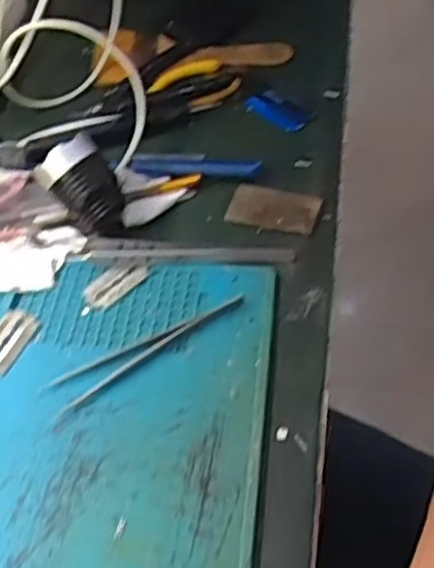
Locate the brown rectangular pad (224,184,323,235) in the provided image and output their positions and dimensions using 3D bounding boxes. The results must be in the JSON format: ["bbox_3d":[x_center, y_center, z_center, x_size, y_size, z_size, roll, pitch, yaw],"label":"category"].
[{"bbox_3d":[0.039,-0.052,0.505,0.059,0.004,0.037,12,50,12],"label":"brown rectangular pad"}]

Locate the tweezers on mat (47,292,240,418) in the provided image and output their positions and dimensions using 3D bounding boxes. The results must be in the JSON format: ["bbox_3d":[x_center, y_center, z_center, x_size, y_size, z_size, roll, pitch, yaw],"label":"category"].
[{"bbox_3d":[-0.038,0.036,0.430,0.124,0.009,0.023,-25,53,-19],"label":"tweezers on mat"}]

